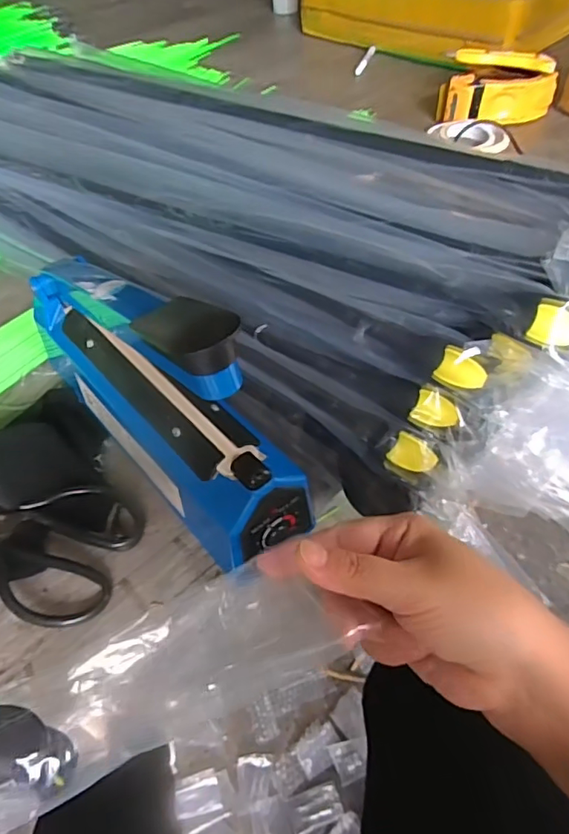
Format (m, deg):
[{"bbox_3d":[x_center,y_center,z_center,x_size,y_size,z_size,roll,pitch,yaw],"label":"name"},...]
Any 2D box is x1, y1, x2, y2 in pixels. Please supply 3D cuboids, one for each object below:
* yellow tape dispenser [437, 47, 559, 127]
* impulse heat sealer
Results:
[{"bbox_3d":[0.303,-0.463,0.776,0.151,0.073,0.114,17,54,17],"label":"yellow tape dispenser"},{"bbox_3d":[-0.102,-0.033,0.378,0.064,0.158,0.288,-37,58,-24],"label":"impulse heat sealer"}]

